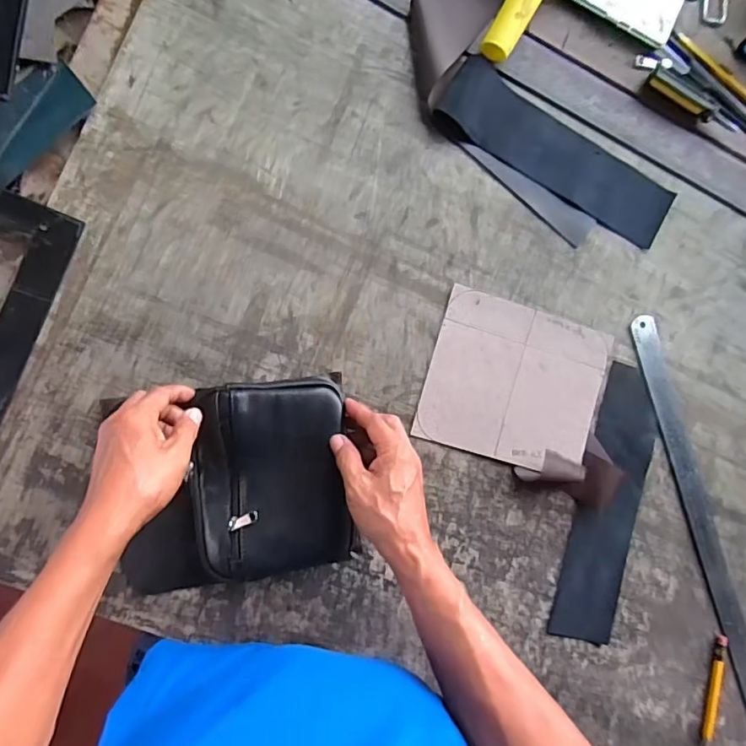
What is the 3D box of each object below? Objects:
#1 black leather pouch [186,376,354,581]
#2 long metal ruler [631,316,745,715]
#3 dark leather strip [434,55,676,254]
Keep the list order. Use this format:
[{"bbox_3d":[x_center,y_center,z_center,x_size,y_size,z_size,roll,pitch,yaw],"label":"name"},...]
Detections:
[{"bbox_3d":[-0.098,0.100,0.494,0.141,0.030,0.183,-3,92,-9],"label":"black leather pouch"},{"bbox_3d":[0.393,0.240,0.583,0.033,0.008,0.625,-19,94,-5],"label":"long metal ruler"},{"bbox_3d":[0.190,-0.216,0.541,0.269,0.012,0.102,30,87,-8],"label":"dark leather strip"}]

